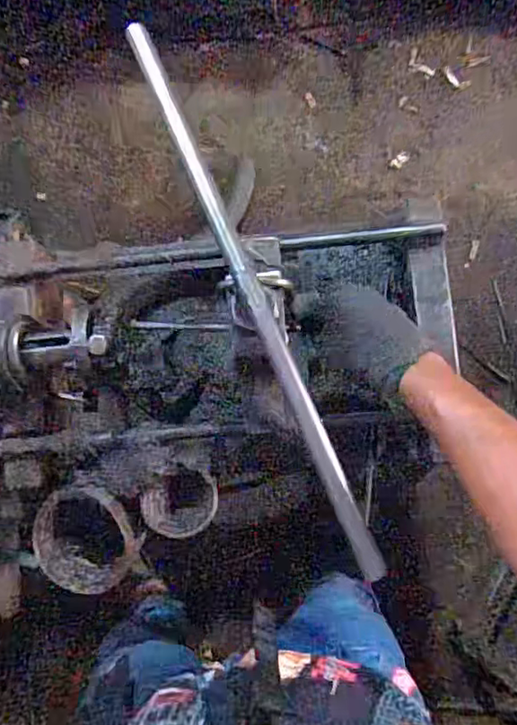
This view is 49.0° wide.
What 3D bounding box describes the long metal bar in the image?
[{"bbox_3d":[-0.007,-0.060,0.449,0.018,0.013,0.474,-24,82,3],"label":"long metal bar"}]

